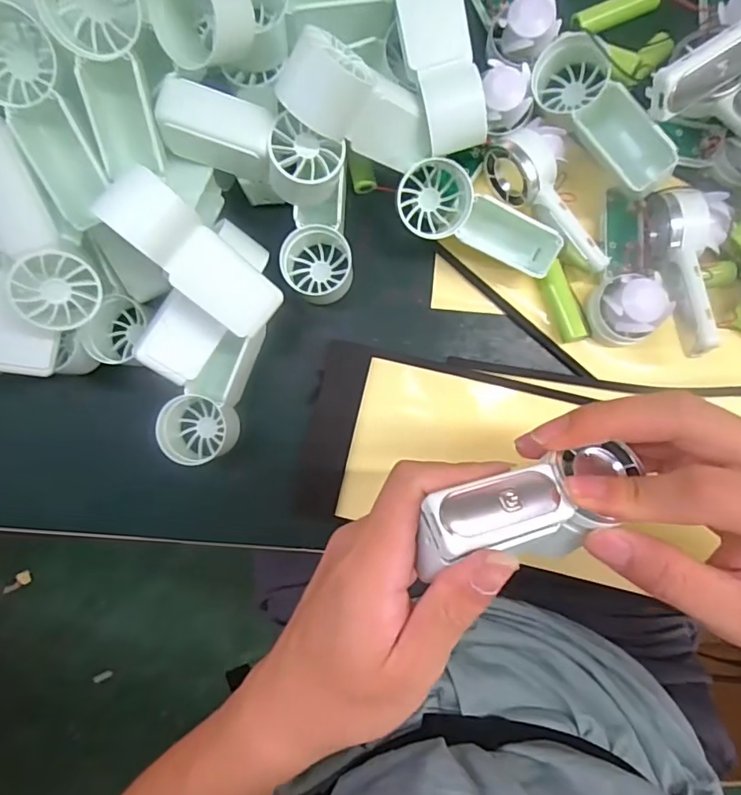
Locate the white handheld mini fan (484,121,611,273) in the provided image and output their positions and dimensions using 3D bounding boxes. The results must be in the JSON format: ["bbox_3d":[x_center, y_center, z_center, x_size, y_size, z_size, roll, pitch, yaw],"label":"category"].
[{"bbox_3d":[0.103,-0.111,0.299,0.037,0.030,0.091,-29,88,1],"label":"white handheld mini fan"}]

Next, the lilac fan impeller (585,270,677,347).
[{"bbox_3d":[0.146,-0.050,0.298,0.034,0.030,0.037,0,89,2],"label":"lilac fan impeller"}]

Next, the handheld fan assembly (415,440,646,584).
[{"bbox_3d":[0.064,0.045,0.211,0.099,0.023,0.037,-15,88,-18],"label":"handheld fan assembly"}]

